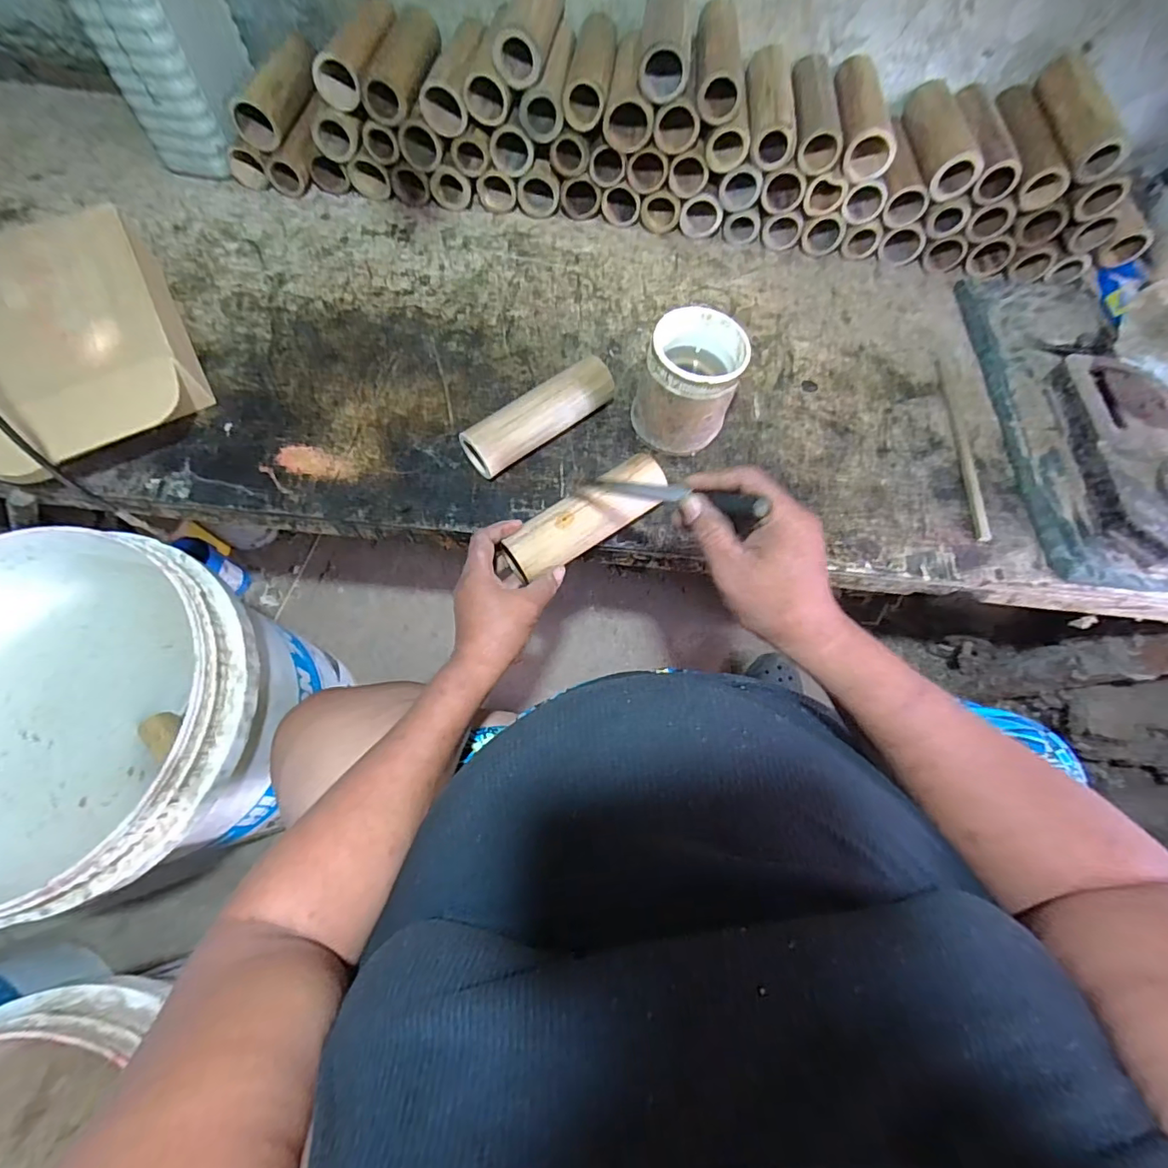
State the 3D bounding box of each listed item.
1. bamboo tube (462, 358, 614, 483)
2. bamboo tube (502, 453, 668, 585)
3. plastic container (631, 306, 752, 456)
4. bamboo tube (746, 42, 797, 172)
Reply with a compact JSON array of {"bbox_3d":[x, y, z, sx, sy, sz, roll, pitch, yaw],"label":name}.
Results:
[{"bbox_3d":[-0.047,-0.184,0.582,0.179,0.058,0.047,-38,74,-15],"label":"bamboo tube"},{"bbox_3d":[0.004,-0.066,0.521,0.178,0.040,0.052,-34,73,-12],"label":"bamboo tube"},{"bbox_3d":[0.112,-0.213,0.569,0.101,0.115,0.101,1,68,-2],"label":"plastic container"},{"bbox_3d":[0.236,-0.616,0.670,0.056,0.053,0.175,4,68,0],"label":"bamboo tube"}]

